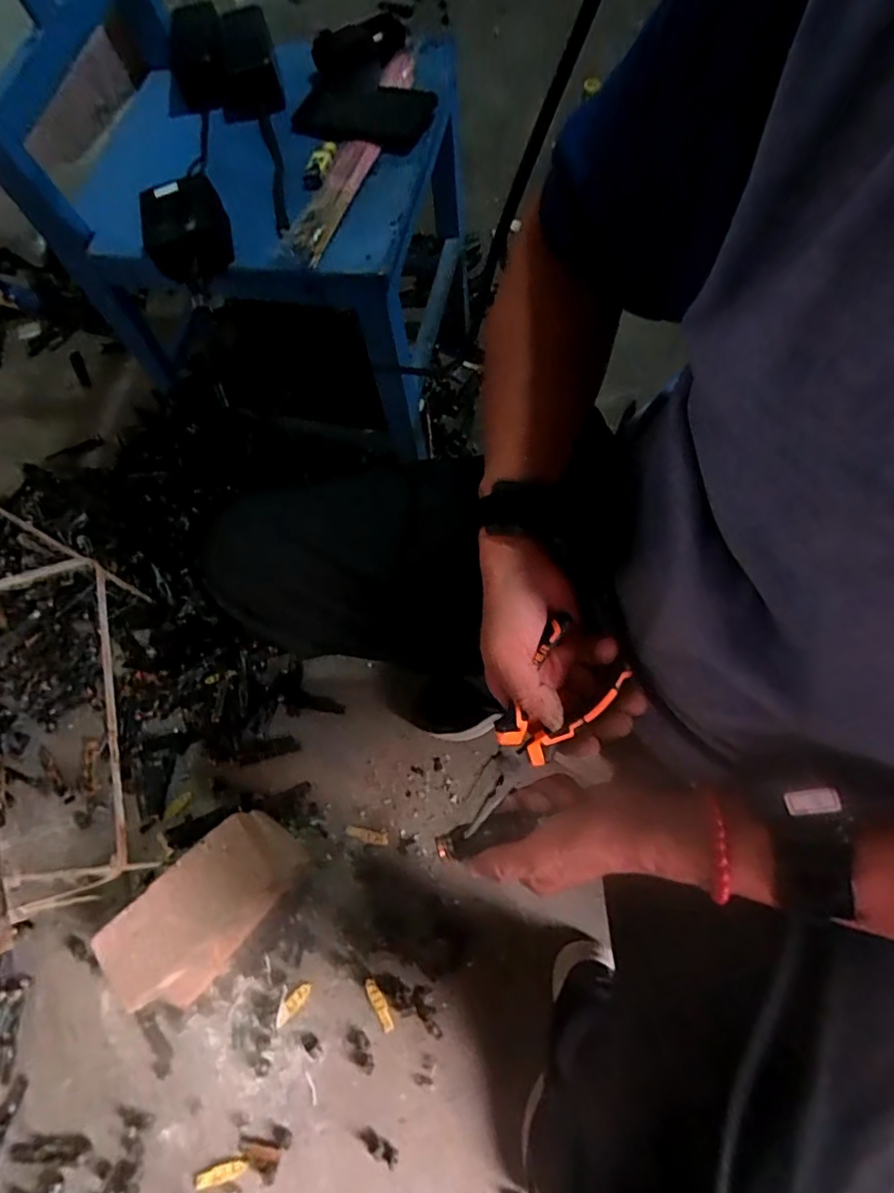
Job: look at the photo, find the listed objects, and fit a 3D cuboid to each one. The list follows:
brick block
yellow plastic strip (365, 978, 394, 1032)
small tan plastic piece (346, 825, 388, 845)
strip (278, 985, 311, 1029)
[{"bbox_3d":[-0.305,0.400,0.747,0.245,0.110,0.123,-44,70,-10],"label":"brick block"},{"bbox_3d":[-0.086,0.519,0.733,0.017,0.004,0.061,-30,66,-10],"label":"yellow plastic strip"},{"bbox_3d":[-0.111,0.331,0.798,0.059,0.004,0.021,3,70,8],"label":"small tan plastic piece"},{"bbox_3d":[-0.198,0.523,0.739,0.055,0.004,0.020,-42,69,-15],"label":"strip"}]

